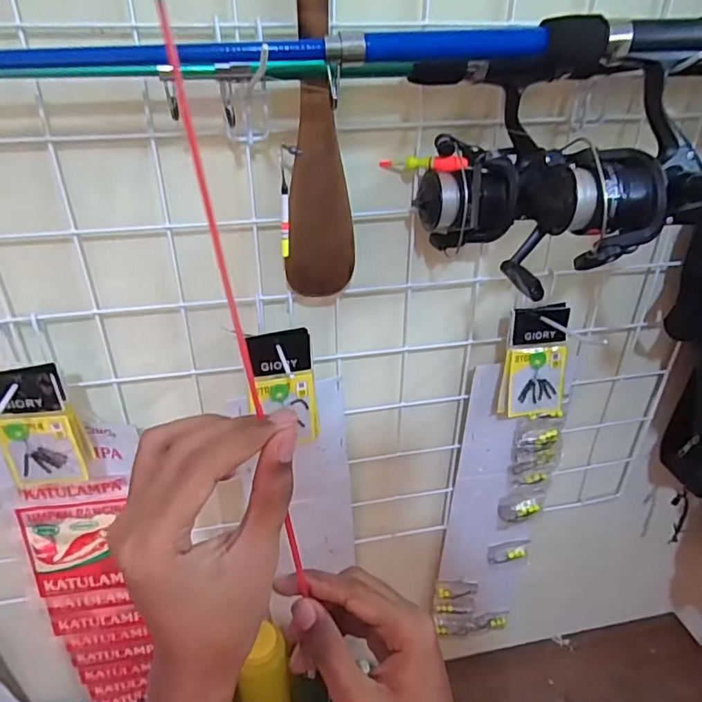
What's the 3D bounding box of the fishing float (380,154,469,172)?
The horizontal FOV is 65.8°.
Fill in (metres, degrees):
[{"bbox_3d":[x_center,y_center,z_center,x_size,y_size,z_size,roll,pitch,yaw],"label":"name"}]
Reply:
[{"bbox_3d":[0.048,-0.129,0.371,0.063,0.012,0.011,15,35,24],"label":"fishing float"}]

